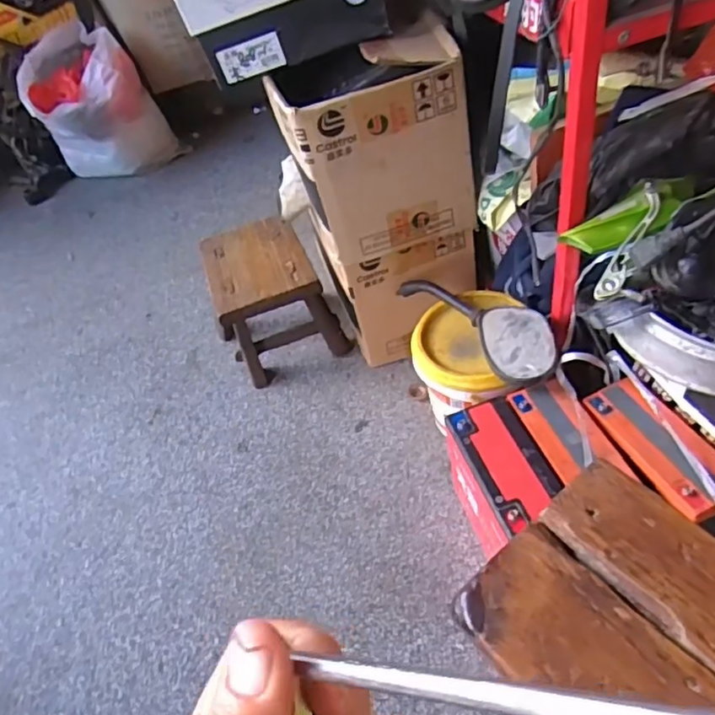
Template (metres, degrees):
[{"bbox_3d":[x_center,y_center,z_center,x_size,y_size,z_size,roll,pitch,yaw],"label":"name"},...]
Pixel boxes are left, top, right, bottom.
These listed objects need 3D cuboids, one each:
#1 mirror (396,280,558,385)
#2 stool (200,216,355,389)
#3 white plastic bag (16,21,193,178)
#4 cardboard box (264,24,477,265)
[{"bbox_3d":[0.167,-0.057,0.831,0.094,0.049,0.286,-28,47,-13],"label":"mirror"},{"bbox_3d":[-0.155,-0.101,1.088,0.187,0.192,0.228,-24,46,-11],"label":"stool"},{"bbox_3d":[-0.708,-0.664,1.654,0.246,0.343,0.308,29,59,34],"label":"white plastic bag"},{"bbox_3d":[0.022,-0.284,0.818,0.224,0.234,0.163,-16,45,-2],"label":"cardboard box"}]

